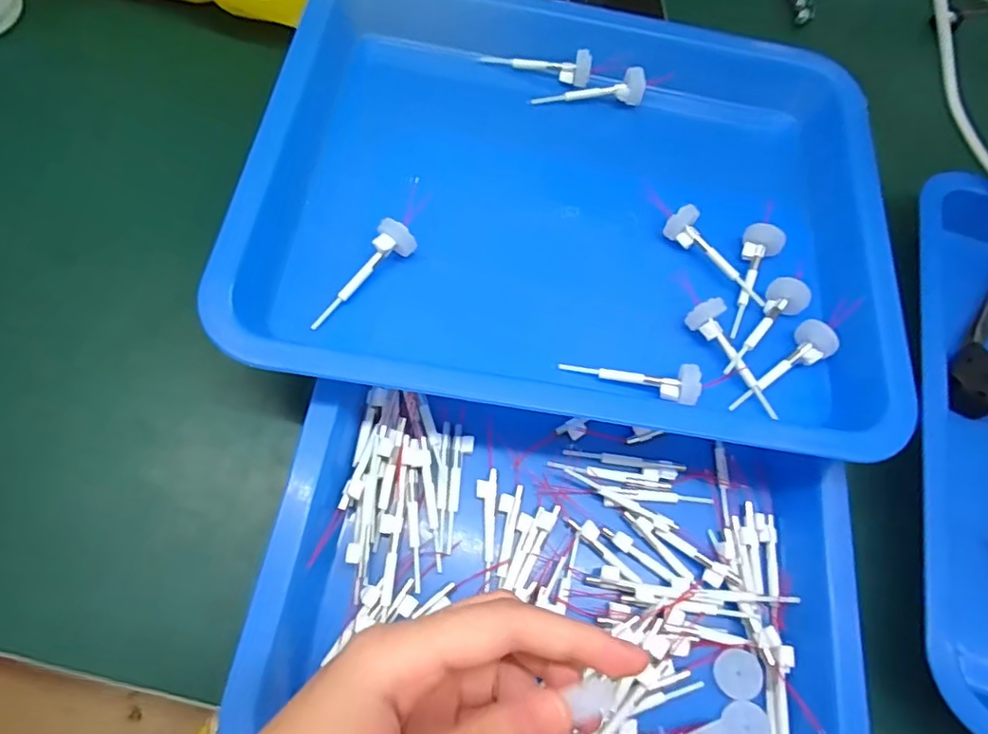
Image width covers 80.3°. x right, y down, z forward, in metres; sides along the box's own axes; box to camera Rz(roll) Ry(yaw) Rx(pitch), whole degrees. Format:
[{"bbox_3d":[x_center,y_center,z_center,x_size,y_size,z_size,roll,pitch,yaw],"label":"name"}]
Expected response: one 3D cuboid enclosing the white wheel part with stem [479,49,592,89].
[{"bbox_3d":[0.026,-0.187,0.356,0.066,0.013,0.015,15,67,-1],"label":"white wheel part with stem"}]

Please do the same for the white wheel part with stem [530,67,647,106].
[{"bbox_3d":[0.057,-0.169,0.353,0.067,0.012,0.017,-2,73,-1],"label":"white wheel part with stem"}]

